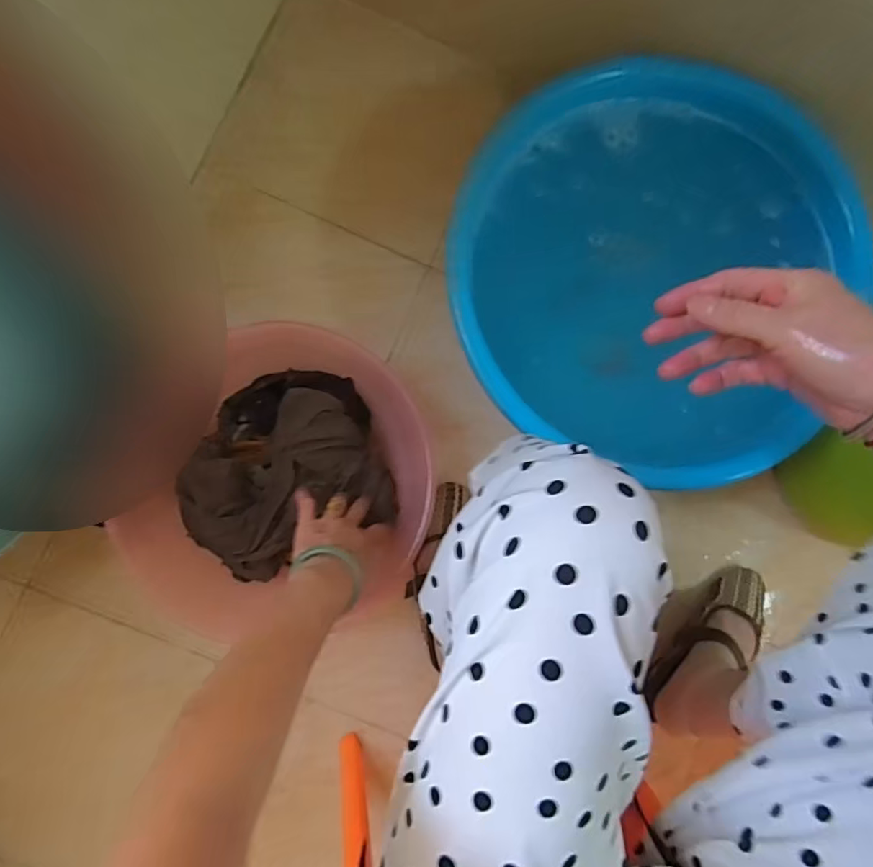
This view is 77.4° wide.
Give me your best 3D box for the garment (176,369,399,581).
[{"bbox_3d":[-0.183,0.050,0.648,0.239,0.082,0.221,-27,89,-5],"label":"garment"}]

